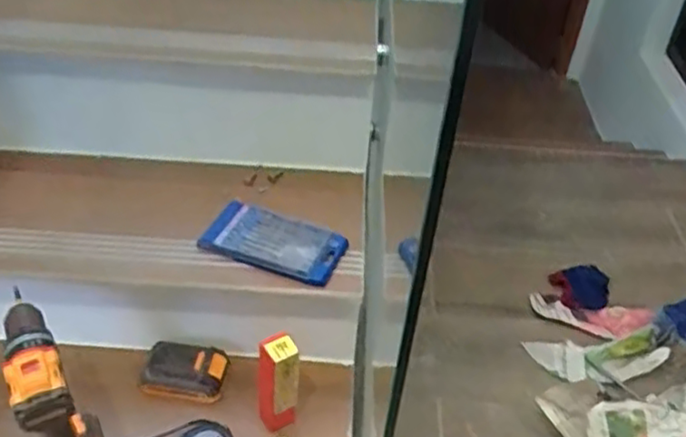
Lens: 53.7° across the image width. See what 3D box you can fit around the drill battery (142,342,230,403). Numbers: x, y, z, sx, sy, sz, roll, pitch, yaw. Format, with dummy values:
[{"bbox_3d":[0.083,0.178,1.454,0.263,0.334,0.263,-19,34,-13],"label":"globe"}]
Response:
[{"bbox_3d":[-0.227,0.214,0.972,0.119,0.044,0.083,6,41,2],"label":"drill battery"}]

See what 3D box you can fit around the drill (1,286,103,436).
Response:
[{"bbox_3d":[-0.338,0.225,0.806,0.069,0.240,0.155,-16,45,-22],"label":"drill"}]

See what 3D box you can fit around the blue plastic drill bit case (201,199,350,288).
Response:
[{"bbox_3d":[-0.095,0.031,0.945,0.186,0.029,0.105,16,43,13],"label":"blue plastic drill bit case"}]

